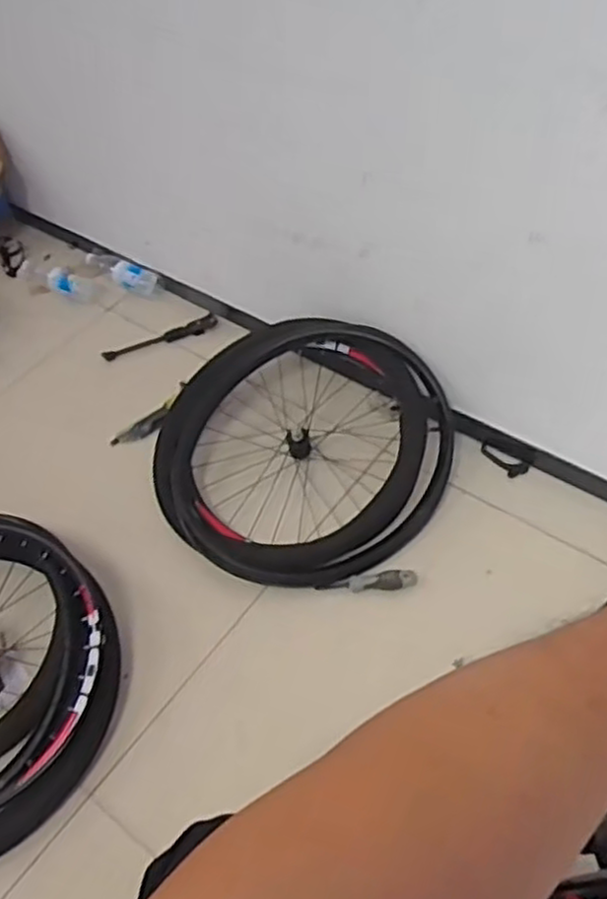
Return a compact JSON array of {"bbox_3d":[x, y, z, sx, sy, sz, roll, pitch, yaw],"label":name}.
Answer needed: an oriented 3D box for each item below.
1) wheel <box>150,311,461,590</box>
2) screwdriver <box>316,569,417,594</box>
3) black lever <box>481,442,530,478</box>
[{"bbox_3d":[-0.018,-0.009,1.439,0.583,0.108,0.554,25,70,17],"label":"wheel"},{"bbox_3d":[0.113,0.233,1.288,0.174,0.033,0.026,-6,50,-4],"label":"screwdriver"},{"bbox_3d":[0.388,0.023,1.433,0.099,0.020,0.038,32,57,9],"label":"black lever"}]

